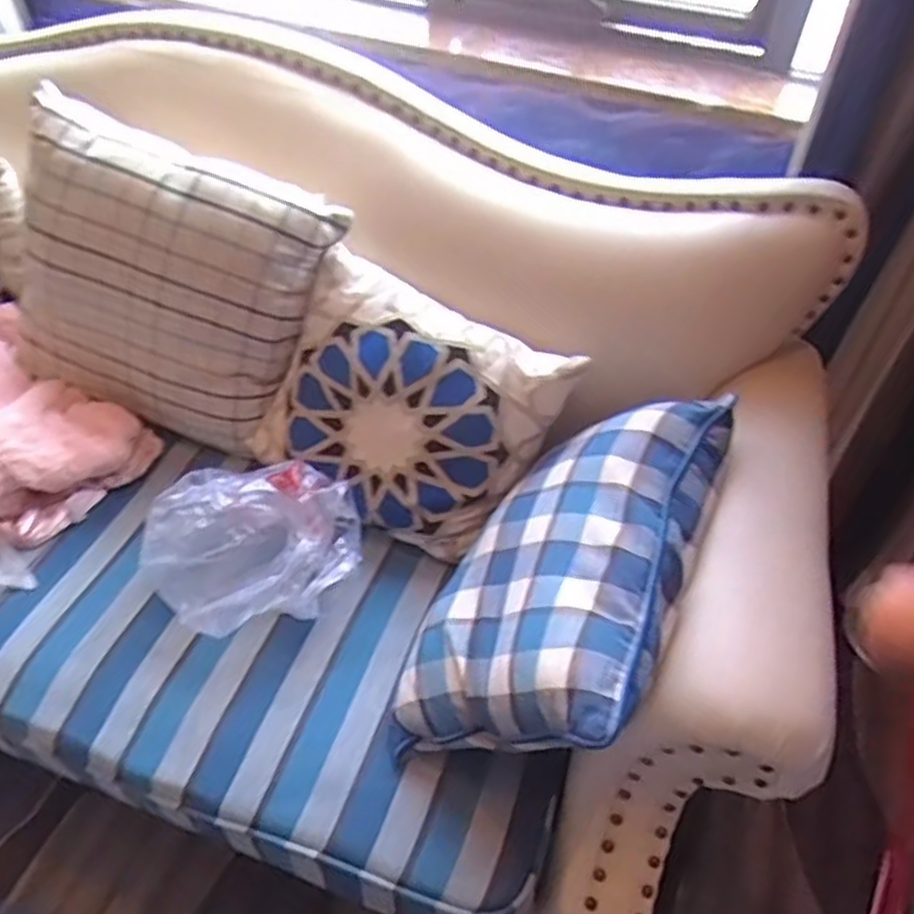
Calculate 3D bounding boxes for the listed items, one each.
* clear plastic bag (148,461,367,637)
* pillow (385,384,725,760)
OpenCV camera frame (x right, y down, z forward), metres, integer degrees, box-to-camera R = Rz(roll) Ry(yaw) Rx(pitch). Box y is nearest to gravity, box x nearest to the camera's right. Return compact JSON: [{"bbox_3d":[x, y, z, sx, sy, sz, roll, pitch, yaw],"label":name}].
[{"bbox_3d":[-0.267,0.115,0.996,0.273,0.109,0.181,-4,49,-7],"label":"clear plastic bag"},{"bbox_3d":[0.133,0.144,0.919,0.342,0.140,0.445,-14,40,43],"label":"pillow"}]

